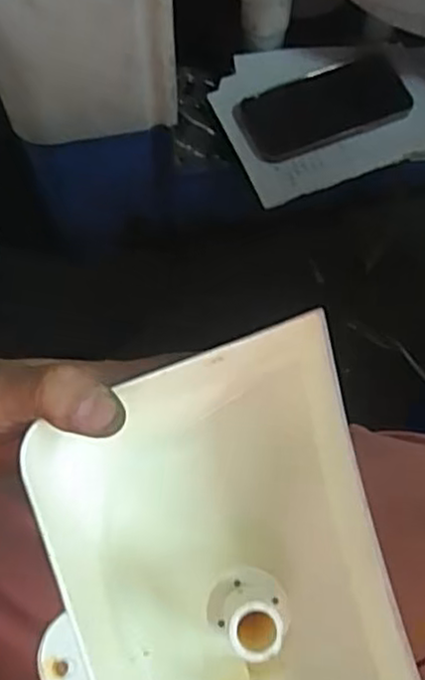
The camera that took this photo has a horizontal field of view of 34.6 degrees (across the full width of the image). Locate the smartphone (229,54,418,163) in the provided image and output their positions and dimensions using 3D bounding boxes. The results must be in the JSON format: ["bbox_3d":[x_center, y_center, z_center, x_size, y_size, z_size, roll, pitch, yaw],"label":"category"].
[{"bbox_3d":[0.110,-0.234,0.684,0.168,0.009,0.083,-22,70,-5],"label":"smartphone"}]

